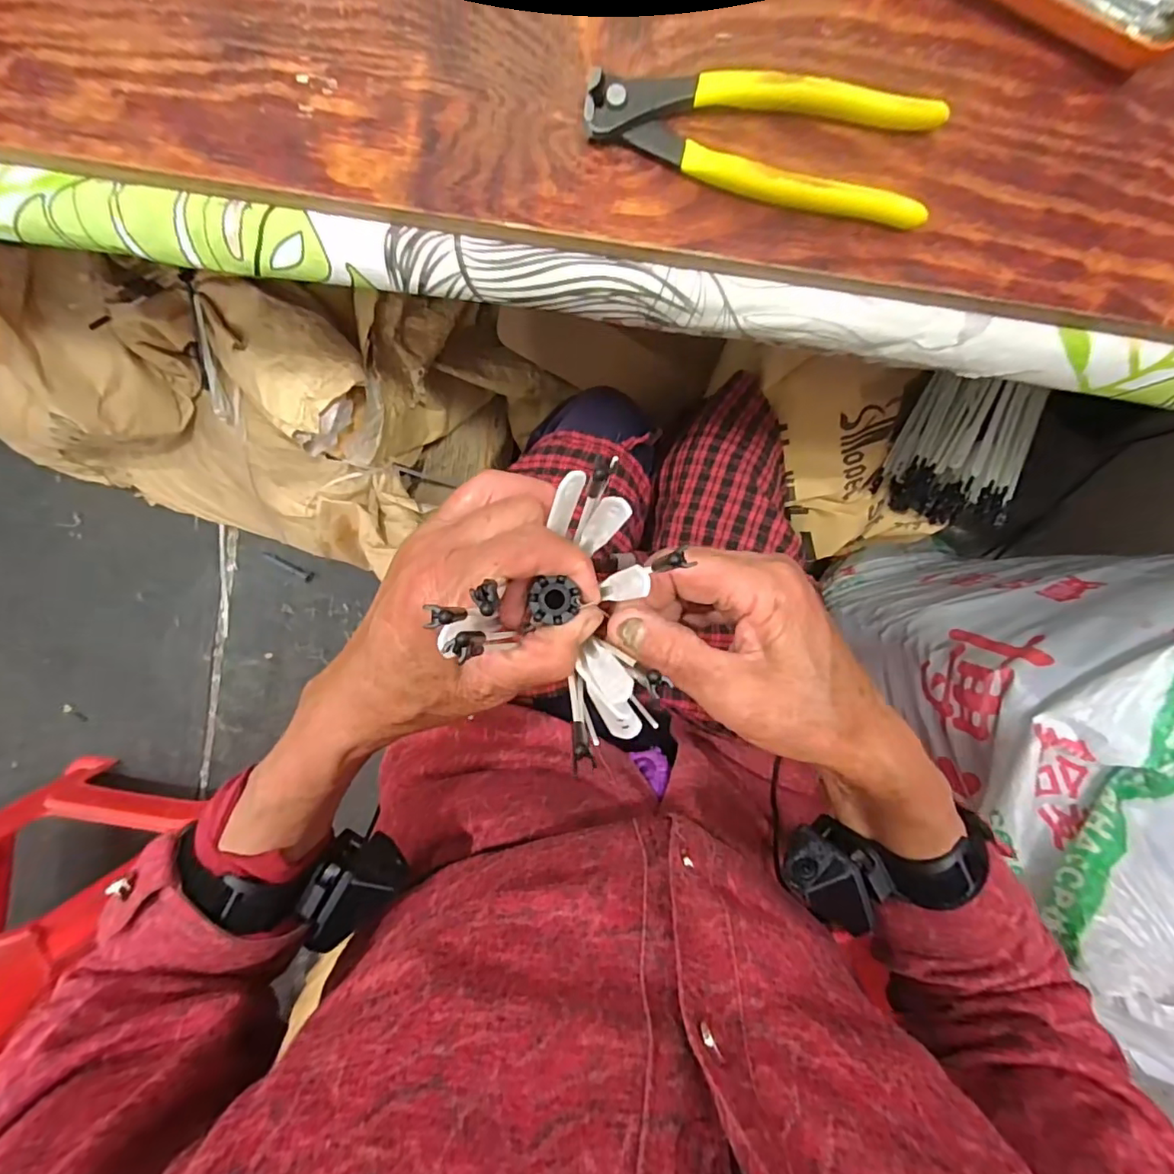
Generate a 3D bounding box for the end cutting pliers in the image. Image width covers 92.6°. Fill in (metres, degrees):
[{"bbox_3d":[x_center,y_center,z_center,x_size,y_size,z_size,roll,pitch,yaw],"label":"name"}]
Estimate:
[{"bbox_3d":[0.082,-0.213,0.266,0.163,0.016,0.050,11,92,0],"label":"end cutting pliers"}]

